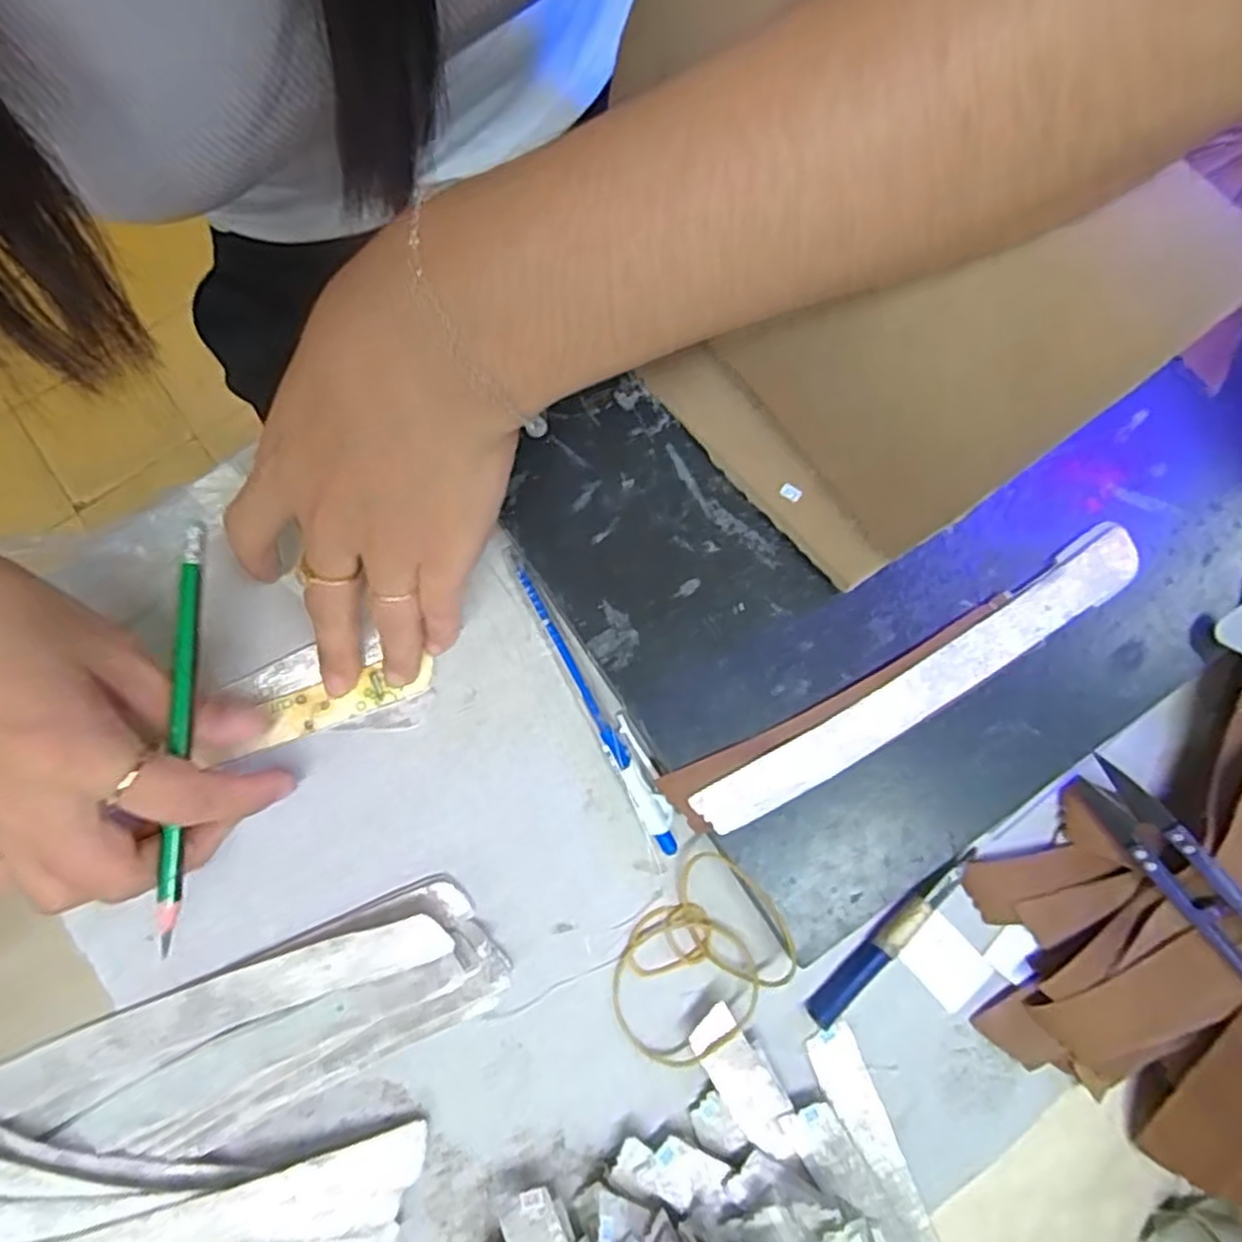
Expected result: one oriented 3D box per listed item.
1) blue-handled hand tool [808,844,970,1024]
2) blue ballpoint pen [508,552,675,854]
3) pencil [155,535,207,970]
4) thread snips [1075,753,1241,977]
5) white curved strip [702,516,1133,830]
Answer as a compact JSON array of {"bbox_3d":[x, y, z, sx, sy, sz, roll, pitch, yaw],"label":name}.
[{"bbox_3d":[0.104,0.120,0.285,0.086,0.006,0.011,-43,81,-8],"label":"blue-handled hand tool"},{"bbox_3d":[-0.011,0.029,0.303,0.014,0.008,0.136,-28,80,-5],"label":"blue ballpoint pen"},{"bbox_3d":[-0.153,0.039,0.259,0.006,0.006,0.146,1,85,1],"label":"pencil"},{"bbox_3d":[0.207,0.094,0.270,0.007,0.024,0.095,-15,60,-41],"label":"thread snips"},{"bbox_3d":[0.116,0.023,0.283,0.196,0.005,0.023,-32,79,-6],"label":"white curved strip"}]

